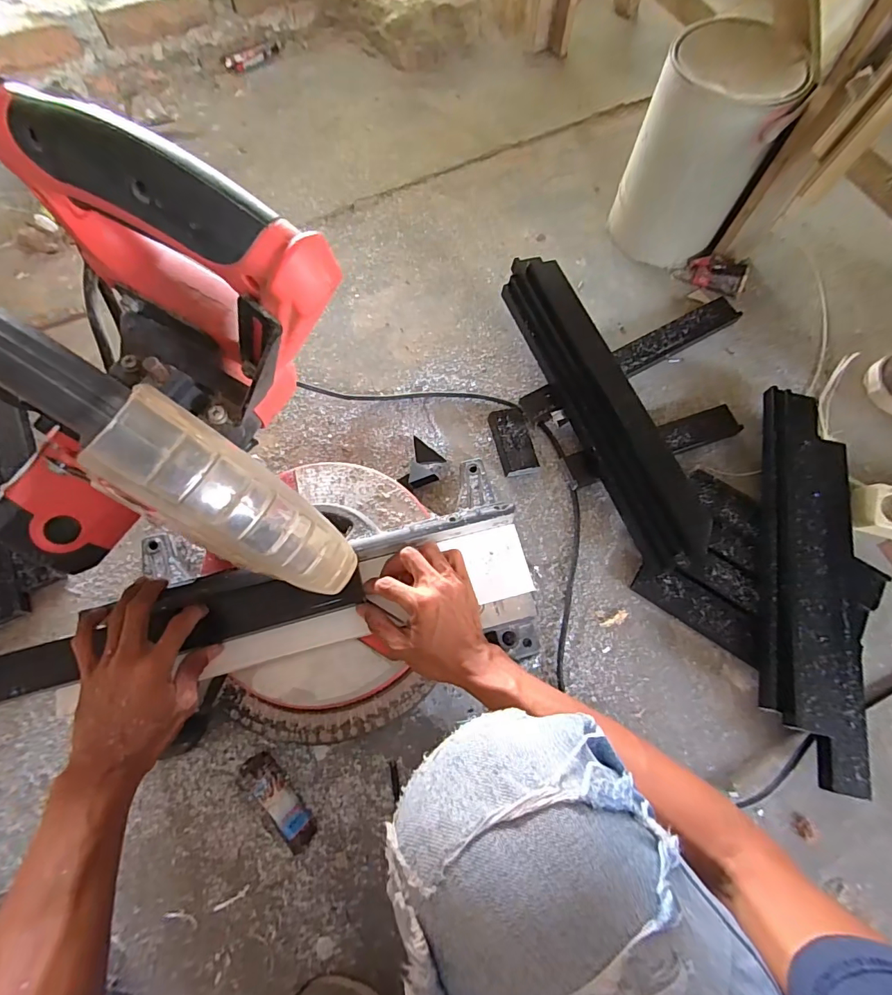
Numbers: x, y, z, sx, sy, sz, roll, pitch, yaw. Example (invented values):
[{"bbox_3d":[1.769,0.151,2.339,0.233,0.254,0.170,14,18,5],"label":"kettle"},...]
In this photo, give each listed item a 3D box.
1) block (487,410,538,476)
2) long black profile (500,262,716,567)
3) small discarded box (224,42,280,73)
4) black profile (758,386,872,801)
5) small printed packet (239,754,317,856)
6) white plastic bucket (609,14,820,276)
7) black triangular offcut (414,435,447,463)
[{"bbox_3d":[0.096,-0.080,0.648,0.052,0.021,0.093,-14,73,-6],"label":"block"},{"bbox_3d":[0.202,-0.127,0.612,0.074,0.059,0.460,-20,72,-8],"label":"long black profile"},{"bbox_3d":[-0.374,-0.854,0.901,0.107,0.015,0.037,-29,75,-10],"label":"small discarded box"},{"bbox_3d":[0.450,0.086,0.564,0.127,0.045,0.467,14,72,3],"label":"black profile"},{"bbox_3d":[-0.182,0.331,0.507,0.034,0.015,0.107,-38,77,-13],"label":"small printed packet"},{"bbox_3d":[0.345,-0.476,0.660,0.158,0.238,0.148,0,72,-1],"label":"white plastic bucket"},{"bbox_3d":[-0.029,-0.057,0.635,0.051,0.013,0.026,39,81,1],"label":"black triangular offcut"}]

